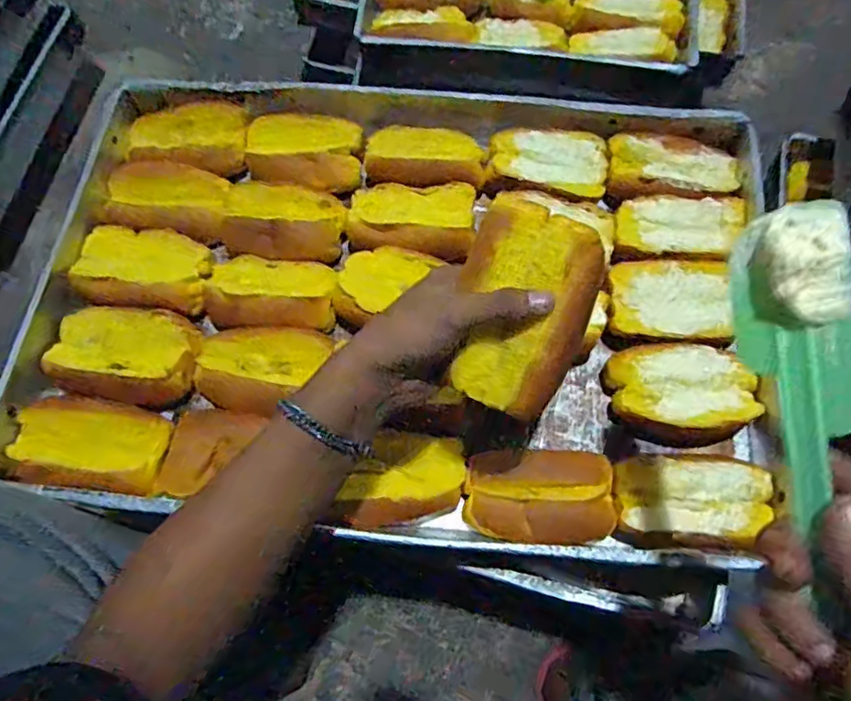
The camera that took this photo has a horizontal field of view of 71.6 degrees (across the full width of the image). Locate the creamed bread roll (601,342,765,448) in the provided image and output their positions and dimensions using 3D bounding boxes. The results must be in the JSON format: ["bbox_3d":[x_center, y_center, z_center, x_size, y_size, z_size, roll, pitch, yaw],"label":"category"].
[{"bbox_3d":[0.201,0.035,0.486,0.102,0.036,0.083,-4,69,1],"label":"creamed bread roll"}]

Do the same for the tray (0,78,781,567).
[{"bbox_3d":[-0.022,-0.055,0.523,0.603,0.067,0.403,4,69,4],"label":"tray"}]

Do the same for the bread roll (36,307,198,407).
[{"bbox_3d":[-0.256,0.004,0.505,0.116,0.033,0.077,8,70,5],"label":"bread roll"}]

